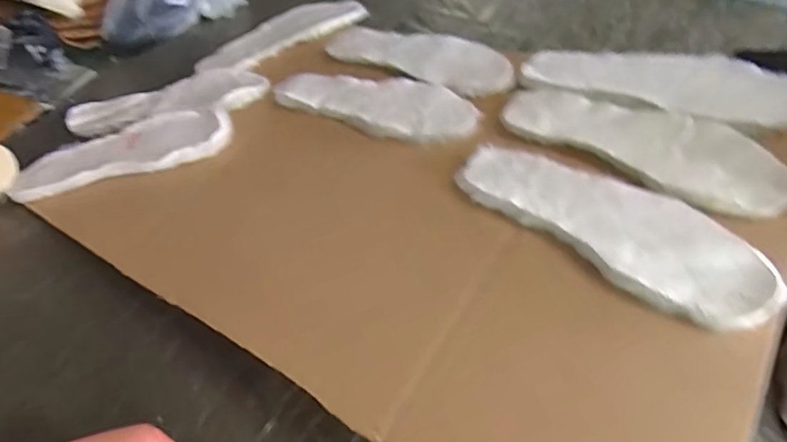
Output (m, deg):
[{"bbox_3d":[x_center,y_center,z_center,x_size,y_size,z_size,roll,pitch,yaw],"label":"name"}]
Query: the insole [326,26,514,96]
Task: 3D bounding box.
[{"bbox_3d":[0.034,-0.226,0.692,0.277,0.017,0.081,23,72,29],"label":"insole"}]

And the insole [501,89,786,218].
[{"bbox_3d":[0.239,-0.082,0.508,0.276,0.015,0.103,27,64,32],"label":"insole"}]

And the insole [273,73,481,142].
[{"bbox_3d":[-0.031,-0.150,0.650,0.296,0.022,0.101,15,52,27],"label":"insole"}]

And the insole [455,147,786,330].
[{"bbox_3d":[0.188,-0.004,0.458,0.098,0.016,0.281,-39,51,-20],"label":"insole"}]

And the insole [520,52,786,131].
[{"bbox_3d":[0.282,-0.154,0.552,0.276,0.013,0.094,20,64,28],"label":"insole"}]

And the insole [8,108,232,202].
[{"bbox_3d":[-0.345,-0.095,0.657,0.263,0.021,0.088,-15,54,-2],"label":"insole"}]

